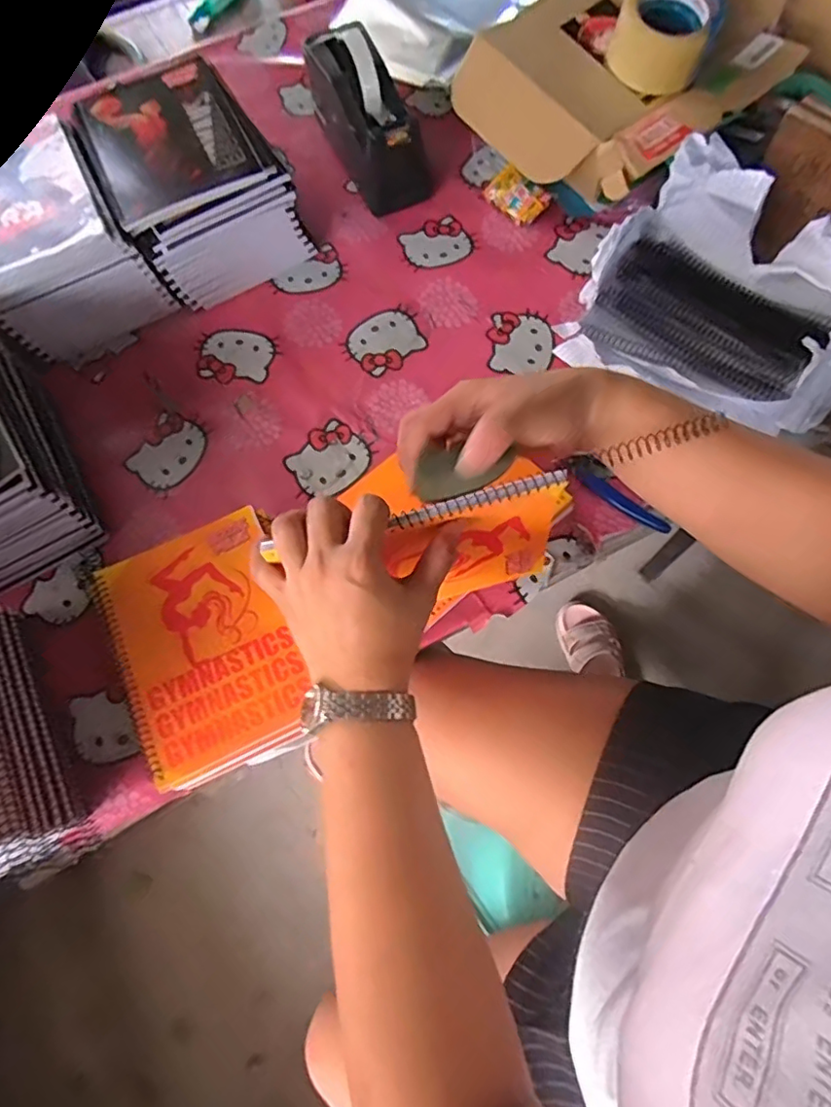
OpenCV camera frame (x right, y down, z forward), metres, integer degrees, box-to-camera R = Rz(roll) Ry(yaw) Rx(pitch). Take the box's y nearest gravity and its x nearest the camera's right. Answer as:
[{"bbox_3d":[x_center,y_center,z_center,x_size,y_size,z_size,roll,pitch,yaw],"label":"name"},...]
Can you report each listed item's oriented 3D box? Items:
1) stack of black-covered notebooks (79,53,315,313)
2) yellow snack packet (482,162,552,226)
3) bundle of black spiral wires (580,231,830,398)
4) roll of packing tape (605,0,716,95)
[{"bbox_3d":[-0.246,-0.408,0.631,0.165,0.116,0.197,-29,72,-8],"label":"stack of black-covered notebooks"},{"bbox_3d":[0.118,-0.421,0.666,0.078,0.015,0.044,45,118,18],"label":"yellow snack packet"},{"bbox_3d":[0.295,-0.237,0.590,0.219,0.032,0.148,30,74,12],"label":"bundle of black spiral wires"},{"bbox_3d":[0.269,-0.574,0.623,0.098,0.061,0.098,-1,70,2],"label":"roll of packing tape"}]

